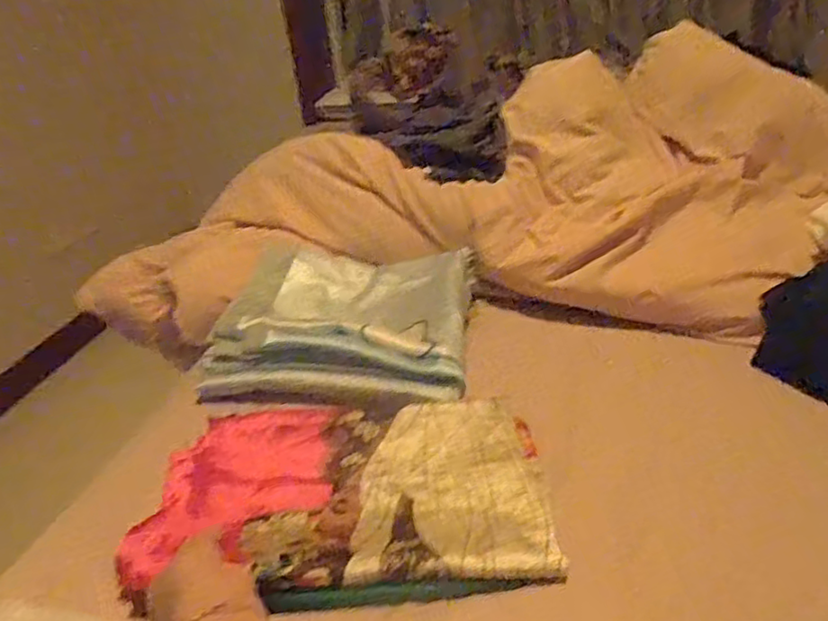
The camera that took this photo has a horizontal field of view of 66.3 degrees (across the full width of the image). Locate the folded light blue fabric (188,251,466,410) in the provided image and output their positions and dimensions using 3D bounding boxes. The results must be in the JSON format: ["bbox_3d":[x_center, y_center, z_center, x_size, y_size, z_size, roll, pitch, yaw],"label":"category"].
[{"bbox_3d":[-0.093,0.009,0.796,0.323,0.053,0.290,0,31,10],"label":"folded light blue fabric"}]

